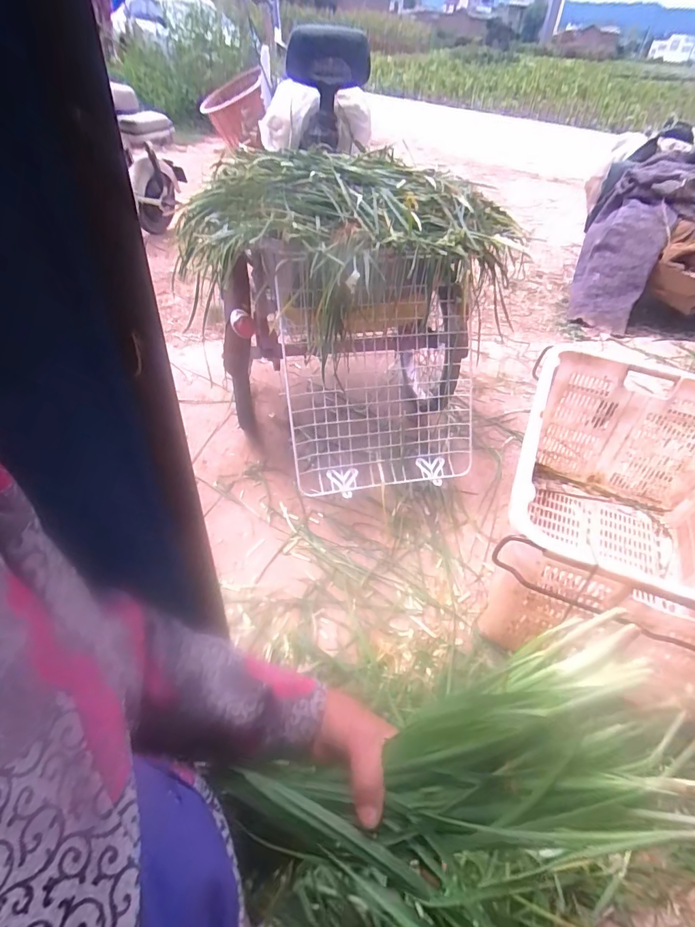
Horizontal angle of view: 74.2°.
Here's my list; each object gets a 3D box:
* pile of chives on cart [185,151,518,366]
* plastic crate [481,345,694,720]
[{"bbox_3d":[-0.003,-0.505,1.041,0.639,0.268,0.508,-24,49,-29],"label":"pile of chives on cart"},{"bbox_3d":[0.581,0.111,0.978,0.489,0.380,0.701,17,45,14],"label":"plastic crate"}]

